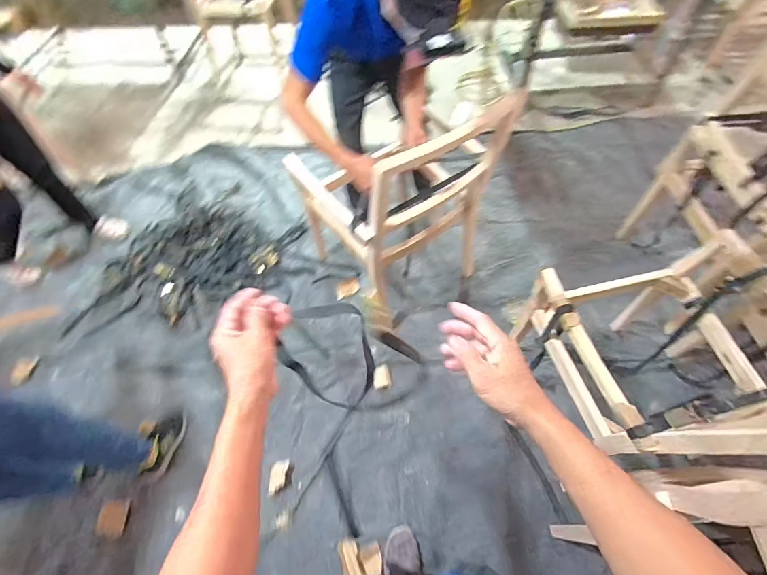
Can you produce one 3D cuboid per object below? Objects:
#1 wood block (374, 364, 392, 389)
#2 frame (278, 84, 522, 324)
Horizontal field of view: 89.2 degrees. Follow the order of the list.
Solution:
[{"bbox_3d":[-0.006,0.359,1.553,0.067,0.025,0.090,-8,58,-2],"label":"wood block"},{"bbox_3d":[0.062,-0.342,1.450,0.671,0.823,0.547,-25,60,-13],"label":"frame"}]

